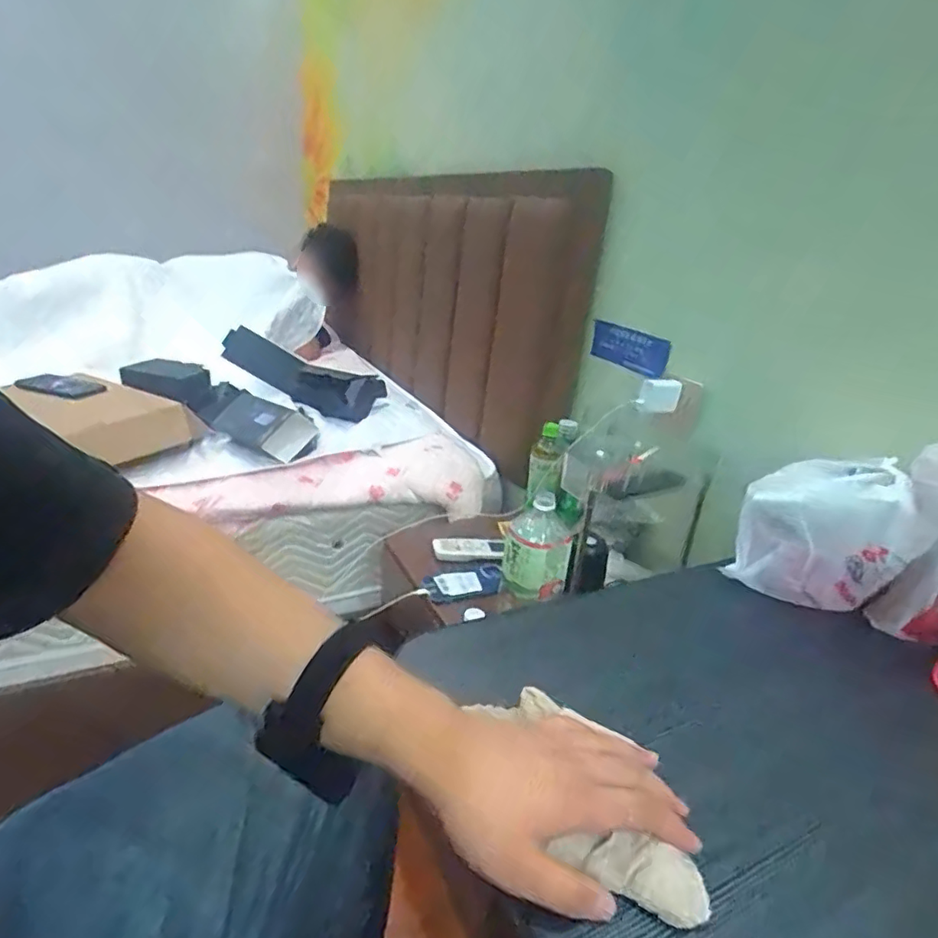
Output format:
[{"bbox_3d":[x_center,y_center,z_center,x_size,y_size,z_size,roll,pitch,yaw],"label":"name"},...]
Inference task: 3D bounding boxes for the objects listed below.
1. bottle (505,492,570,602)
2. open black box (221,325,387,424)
[{"bbox_3d":[0.096,0.105,0.816,0.084,0.141,0.072,10,23,11],"label":"bottle"},{"bbox_3d":[-0.390,-0.220,1.372,0.374,0.106,0.084,23,24,2],"label":"open black box"}]

